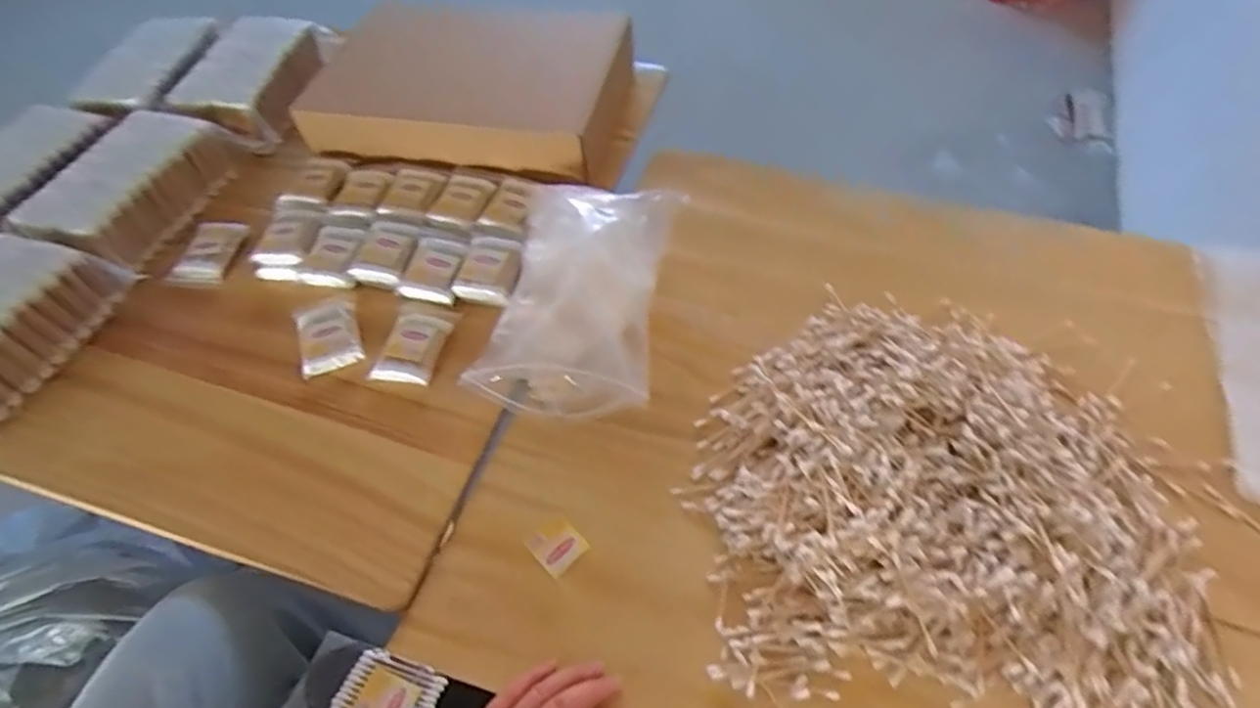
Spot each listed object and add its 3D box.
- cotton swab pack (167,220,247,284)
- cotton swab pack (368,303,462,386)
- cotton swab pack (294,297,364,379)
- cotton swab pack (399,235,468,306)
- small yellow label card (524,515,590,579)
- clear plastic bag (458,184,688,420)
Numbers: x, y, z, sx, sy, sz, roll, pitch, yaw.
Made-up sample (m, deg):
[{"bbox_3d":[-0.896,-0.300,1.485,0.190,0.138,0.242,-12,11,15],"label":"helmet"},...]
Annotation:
[{"bbox_3d":[-0.471,-0.109,0.743,0.054,0.027,0.080,7,57,10],"label":"cotton swab pack"},{"bbox_3d":[-0.212,-0.009,0.652,0.053,0.026,0.087,7,57,10],"label":"cotton swab pack"},{"bbox_3d":[-0.305,-0.020,0.672,0.057,0.019,0.085,-19,57,-7],"label":"cotton swab pack"},{"bbox_3d":[-0.203,-0.088,0.690,0.057,0.014,0.077,9,57,11],"label":"cotton swab pack"},{"bbox_3d":[-0.059,0.157,0.543,0.038,0.004,0.039,-38,61,-19],"label":"small yellow label card"},{"bbox_3d":[-0.047,-0.067,0.647,0.161,0.081,0.252,5,57,9],"label":"clear plastic bag"}]

